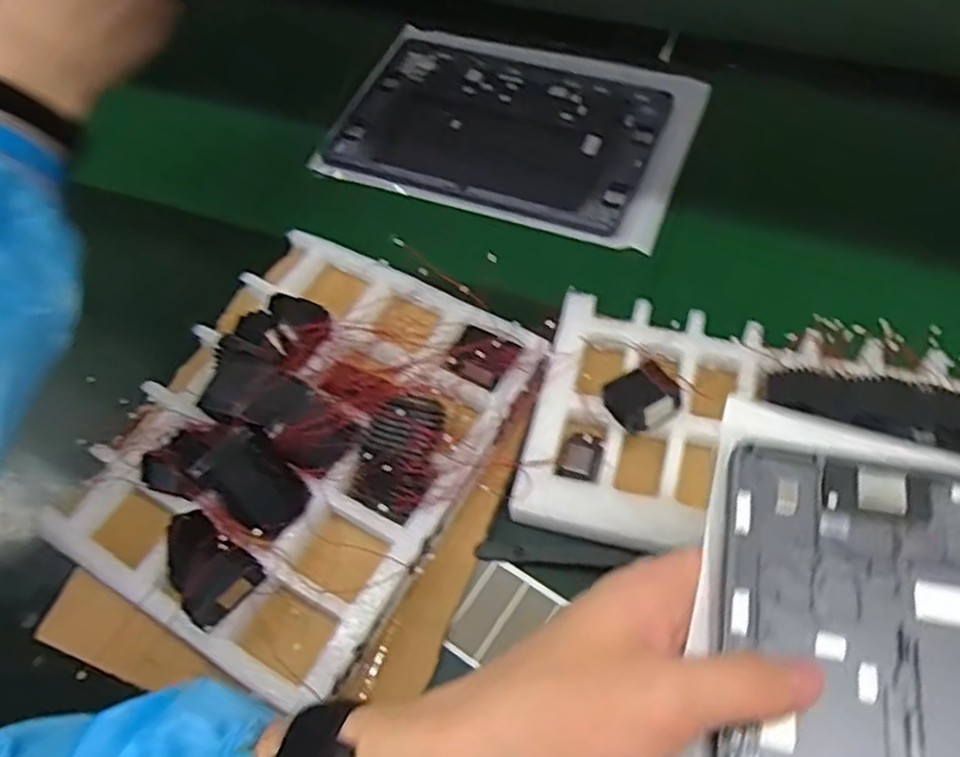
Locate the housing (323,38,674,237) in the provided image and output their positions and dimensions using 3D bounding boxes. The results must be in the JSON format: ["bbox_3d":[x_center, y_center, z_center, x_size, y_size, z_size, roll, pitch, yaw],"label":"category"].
[{"bbox_3d":[0.020,-0.217,0.633,0.255,0.014,0.184,18,61,15],"label":"housing"}]

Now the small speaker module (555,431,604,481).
[{"bbox_3d":[0.060,0.046,0.440,0.024,0.009,0.033,14,60,13],"label":"small speaker module"}]

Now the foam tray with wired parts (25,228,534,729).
[{"bbox_3d":[-0.111,0.031,0.448,0.219,0.055,0.259,25,63,19],"label":"foam tray with wired parts"}]

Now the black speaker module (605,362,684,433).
[{"bbox_3d":[0.096,0.012,0.430,0.039,0.020,0.033,-29,61,-16],"label":"black speaker module"}]

